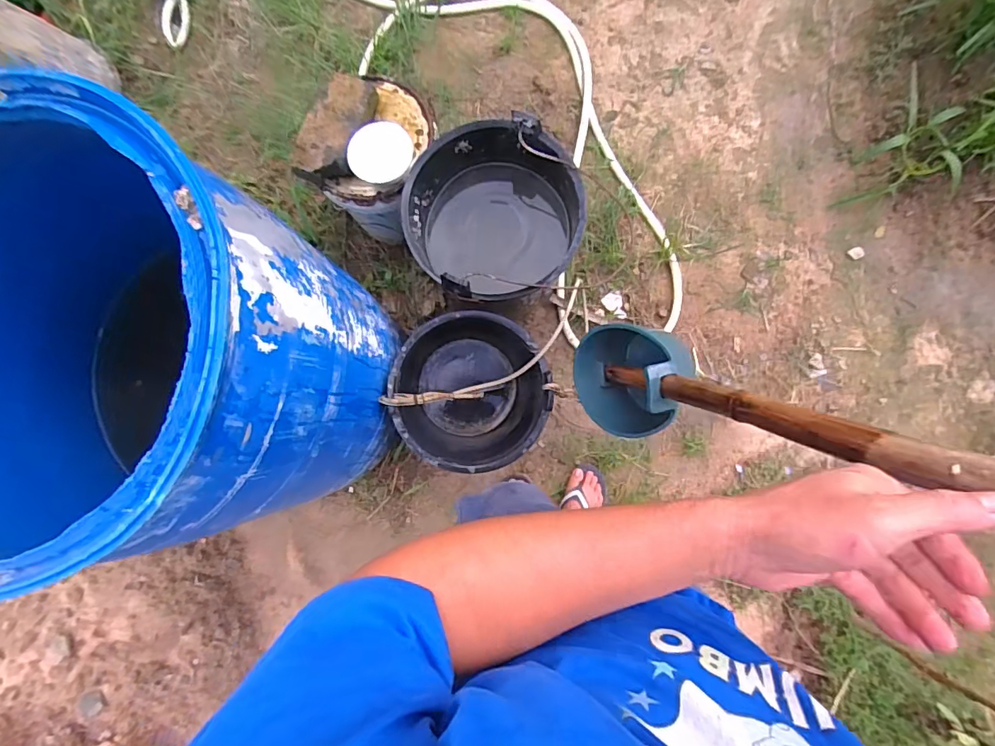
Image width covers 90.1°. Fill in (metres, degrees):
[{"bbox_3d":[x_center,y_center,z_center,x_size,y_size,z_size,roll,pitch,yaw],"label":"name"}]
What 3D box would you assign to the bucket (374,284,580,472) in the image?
[{"bbox_3d":[-0.066,0.033,1.194,0.370,0.340,0.364,0,85,2],"label":"bucket"}]

